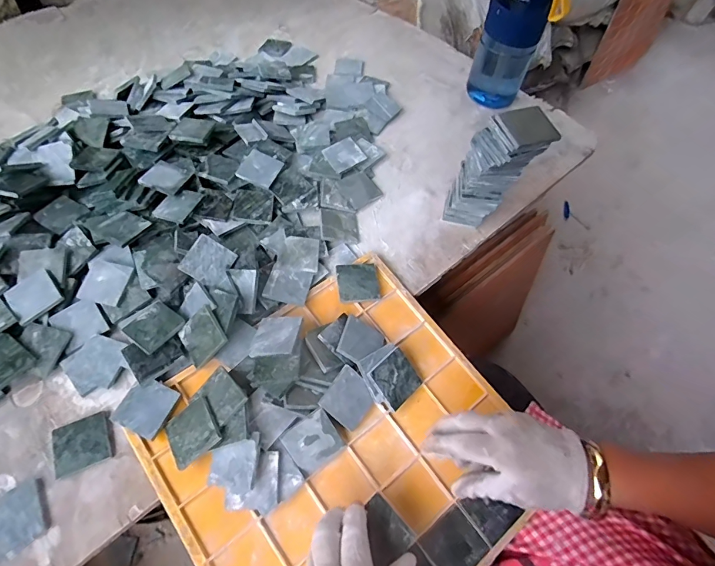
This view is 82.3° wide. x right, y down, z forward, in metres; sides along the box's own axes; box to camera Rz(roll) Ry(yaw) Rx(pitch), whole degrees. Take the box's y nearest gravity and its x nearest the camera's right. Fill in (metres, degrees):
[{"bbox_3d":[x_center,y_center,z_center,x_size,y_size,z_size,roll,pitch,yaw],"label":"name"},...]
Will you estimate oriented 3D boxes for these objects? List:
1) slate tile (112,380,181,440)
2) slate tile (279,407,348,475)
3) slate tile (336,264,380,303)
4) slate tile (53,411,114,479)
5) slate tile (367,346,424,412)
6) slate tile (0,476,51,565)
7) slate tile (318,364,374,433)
[{"bbox_3d":[-0.212,0.124,0.411,0.049,0.008,0.050,23,65,9],"label":"slate tile"},{"bbox_3d":[-0.044,0.159,0.410,0.050,0.004,0.049,-35,99,-17],"label":"slate tile"},{"bbox_3d":[0.001,-0.001,0.500,0.049,0.004,0.049,-3,68,-8],"label":"slate tile"},{"bbox_3d":[-0.274,0.160,0.409,0.053,0.004,0.049,-21,62,-14],"label":"slate tile"},{"bbox_3d":[0.042,0.102,0.437,0.048,0.004,0.050,-36,93,-27],"label":"slate tile"},{"bbox_3d":[-0.314,0.217,0.374,0.055,0.008,0.054,-35,66,-21],"label":"slate tile"},{"bbox_3d":[-0.008,0.122,0.429,0.054,0.006,0.049,45,71,-16],"label":"slate tile"}]

